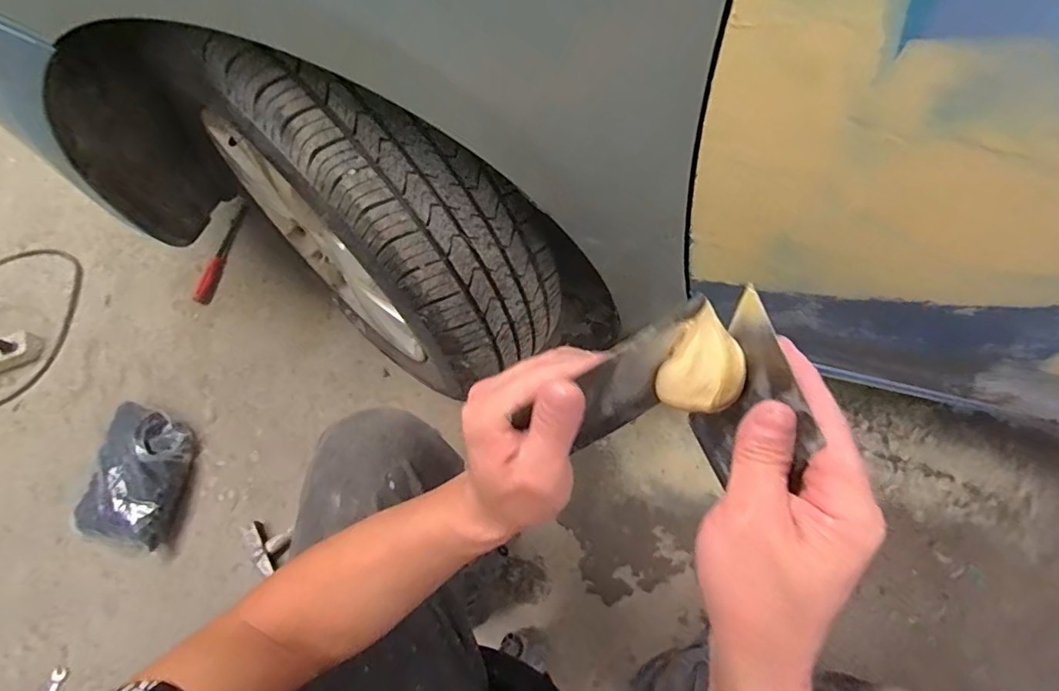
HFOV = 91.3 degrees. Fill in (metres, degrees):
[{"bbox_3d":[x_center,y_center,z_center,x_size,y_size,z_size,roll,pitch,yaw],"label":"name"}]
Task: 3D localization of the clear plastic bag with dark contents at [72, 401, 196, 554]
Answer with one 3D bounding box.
[{"bbox_3d":[-0.673,0.219,0.893,0.165,0.062,0.222,7,65,7],"label":"clear plastic bag with dark contents"}]

